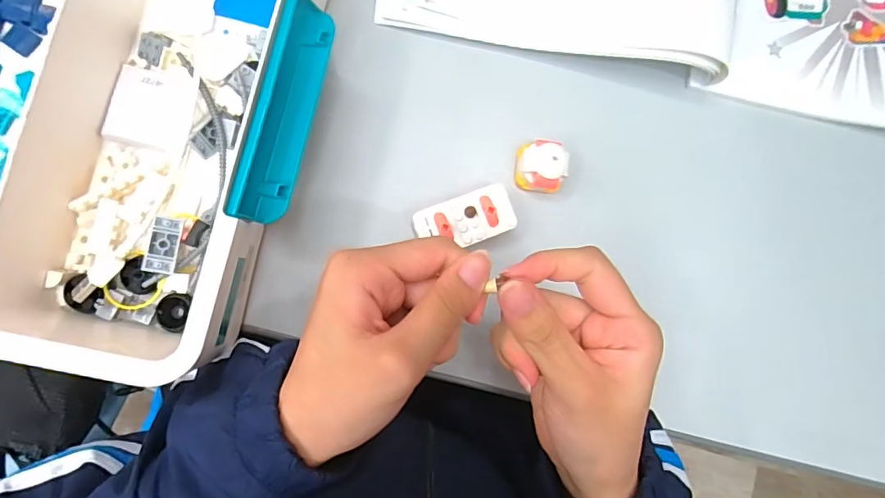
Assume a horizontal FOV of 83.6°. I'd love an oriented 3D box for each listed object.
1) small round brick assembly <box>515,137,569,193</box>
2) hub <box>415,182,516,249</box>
[{"bbox_3d":[0.067,-0.057,0.333,0.032,0.034,0.032,1,86,-9],"label":"small round brick assembly"},{"bbox_3d":[0.014,-0.018,0.327,0.065,0.029,0.032,-21,89,-10],"label":"hub"}]

